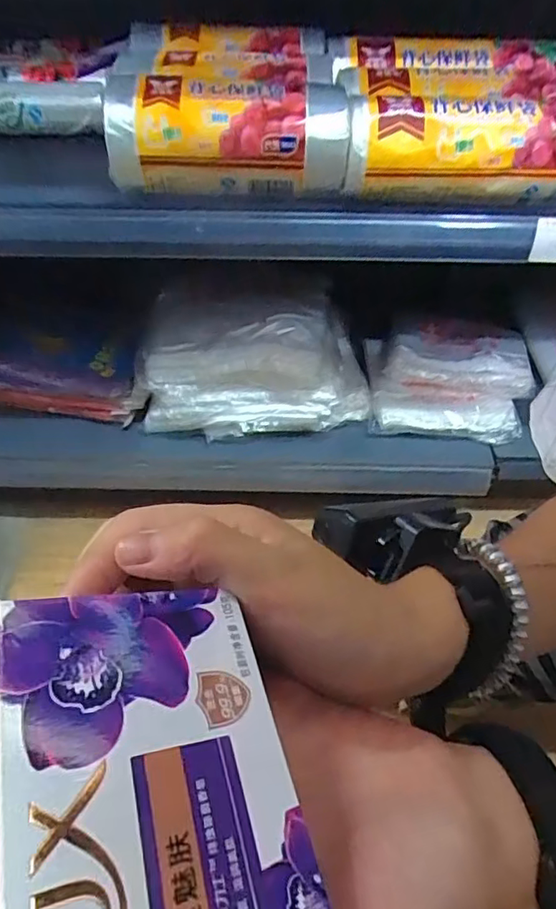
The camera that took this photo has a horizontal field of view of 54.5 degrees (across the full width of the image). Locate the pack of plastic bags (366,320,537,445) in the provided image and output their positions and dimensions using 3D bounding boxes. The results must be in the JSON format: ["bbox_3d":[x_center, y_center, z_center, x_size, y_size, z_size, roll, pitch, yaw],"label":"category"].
[{"bbox_3d":[0.277,-0.140,0.884,0.252,0.059,0.244,3,53,2],"label":"pack of plastic bags"}]

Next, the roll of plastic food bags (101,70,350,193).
[{"bbox_3d":[-0.050,-0.313,0.525,0.226,0.081,0.075,-1,53,-1],"label":"roll of plastic food bags"}]

